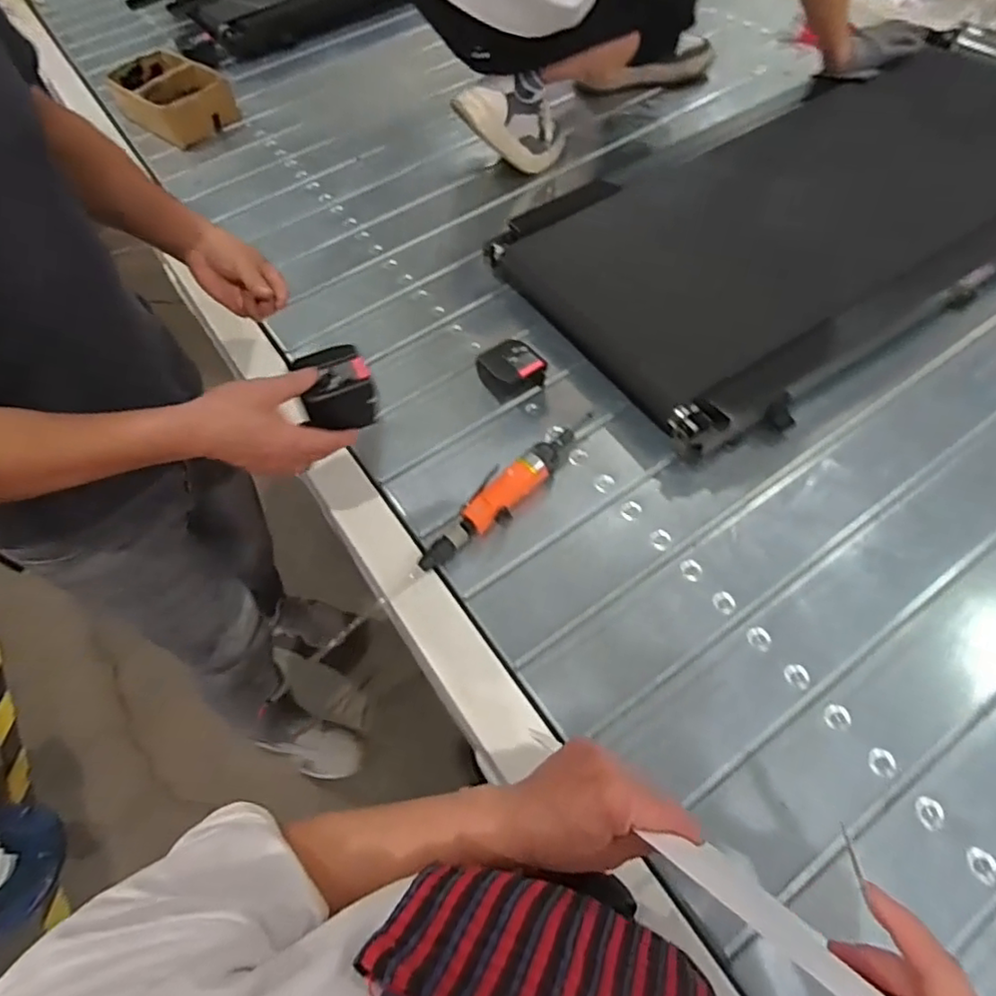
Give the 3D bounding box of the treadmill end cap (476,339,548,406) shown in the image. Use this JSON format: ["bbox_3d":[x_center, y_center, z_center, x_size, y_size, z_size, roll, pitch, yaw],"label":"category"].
[{"bbox_3d":[0.019,-0.171,0.838,0.072,0.060,0.070,-29,59,-15],"label":"treadmill end cap"}]

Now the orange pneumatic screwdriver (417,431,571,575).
[{"bbox_3d":[0.003,-0.003,0.744,0.050,0.040,0.250,37,66,25],"label":"orange pneumatic screwdriver"}]

